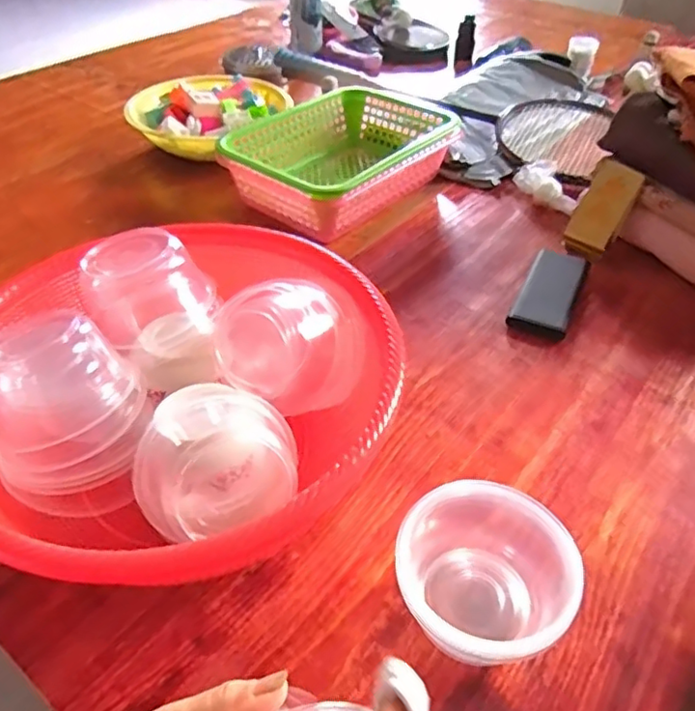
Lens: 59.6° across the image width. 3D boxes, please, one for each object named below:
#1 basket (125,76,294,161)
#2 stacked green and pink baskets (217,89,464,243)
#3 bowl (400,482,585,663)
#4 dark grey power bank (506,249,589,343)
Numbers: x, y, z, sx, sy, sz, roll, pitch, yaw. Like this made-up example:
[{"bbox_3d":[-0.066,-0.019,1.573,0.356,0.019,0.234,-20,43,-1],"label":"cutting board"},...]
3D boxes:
[{"bbox_3d":[-0.221,-0.374,0.966,0.239,0.080,0.222,6,44,6],"label":"basket"},{"bbox_3d":[0.000,-0.274,0.846,0.222,0.091,0.310,31,52,28],"label":"stacked green and pink baskets"},{"bbox_3d":[0.089,0.152,0.410,0.109,0.080,0.116,-14,45,-14],"label":"bowl"},{"bbox_3d":[0.228,-0.071,0.684,0.059,0.023,0.140,19,47,19],"label":"dark grey power bank"}]

